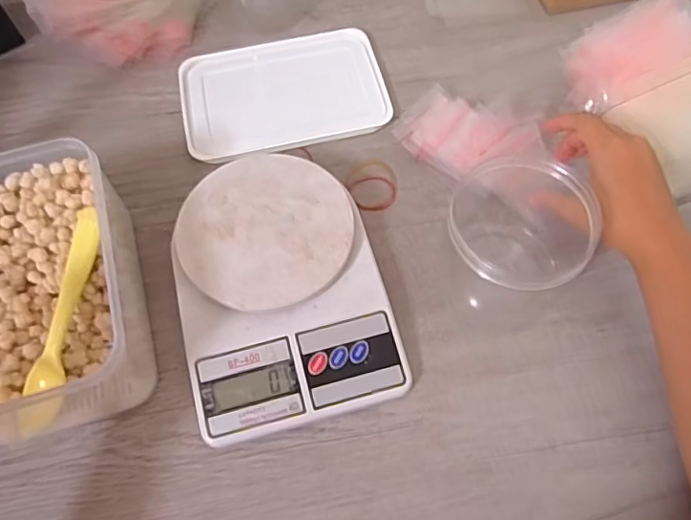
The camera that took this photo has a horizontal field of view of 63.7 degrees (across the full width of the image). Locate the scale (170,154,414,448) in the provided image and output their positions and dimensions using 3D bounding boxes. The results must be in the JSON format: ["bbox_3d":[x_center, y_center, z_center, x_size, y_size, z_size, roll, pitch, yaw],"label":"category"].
[{"bbox_3d":[-0.051,0.017,0.423,0.150,0.038,0.208,-15,65,-5],"label":"scale"}]

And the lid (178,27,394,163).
[{"bbox_3d":[-0.060,-0.161,0.530,0.188,0.010,0.133,-13,65,-4],"label":"lid"}]

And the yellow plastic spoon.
[{"bbox_3d":[-0.200,0.041,0.395,0.029,0.013,0.156,11,82,7],"label":"yellow plastic spoon"}]

